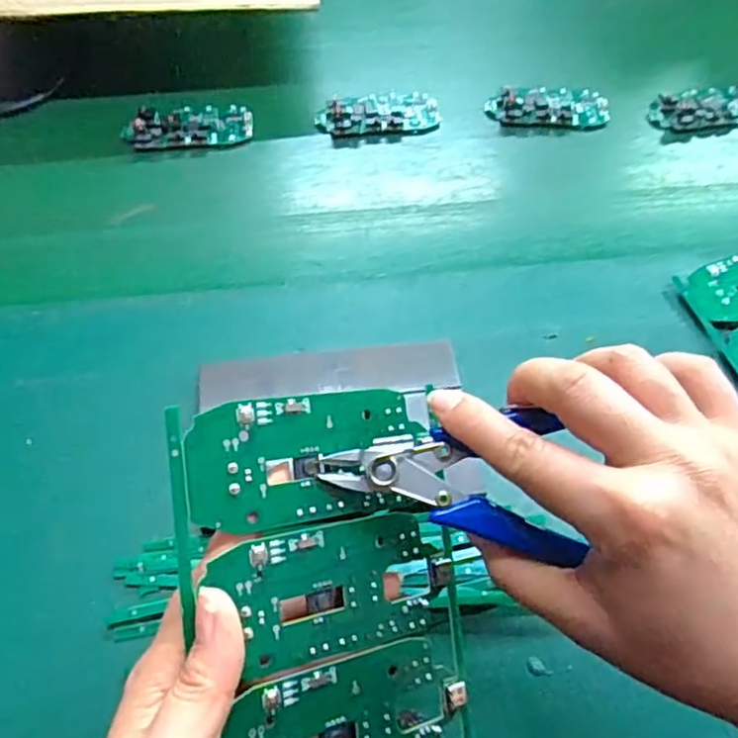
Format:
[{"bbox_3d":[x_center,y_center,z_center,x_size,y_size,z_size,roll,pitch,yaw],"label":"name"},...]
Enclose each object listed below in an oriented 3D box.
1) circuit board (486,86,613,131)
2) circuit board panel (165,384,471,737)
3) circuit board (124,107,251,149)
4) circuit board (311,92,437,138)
[{"bbox_3d":[0.148,-0.217,0.553,0.098,0.014,0.043,3,57,1],"label":"circuit board"},{"bbox_3d":[-0.012,0.104,0.241,0.105,0.004,0.186,-4,86,-30],"label":"circuit board panel"},{"bbox_3d":[-0.141,-0.192,0.519,0.097,0.018,0.044,-9,58,-7],"label":"circuit board"},{"bbox_3d":[0.008,-0.205,0.538,0.098,0.012,0.044,-9,58,-7],"label":"circuit board"}]

